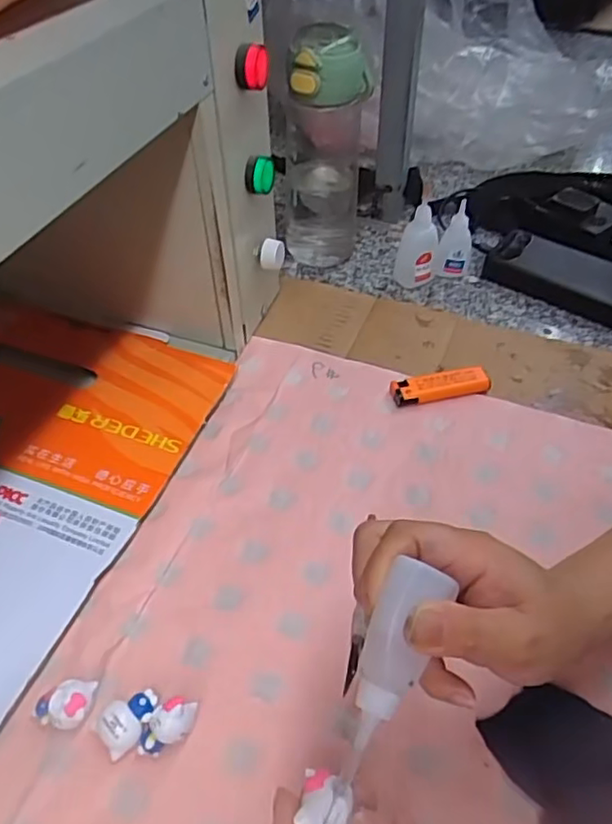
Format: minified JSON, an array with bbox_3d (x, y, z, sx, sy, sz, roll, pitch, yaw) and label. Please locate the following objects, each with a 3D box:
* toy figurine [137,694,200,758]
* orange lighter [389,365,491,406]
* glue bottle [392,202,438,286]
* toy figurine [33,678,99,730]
[{"bbox_3d":[-0.075,0.168,0.342,0.033,0.022,0.021,-12,49,-9],"label":"toy figurine"},{"bbox_3d":[0.113,-0.021,0.532,0.082,0.018,0.022,-10,49,-7],"label":"orange lighter"},{"bbox_3d":[0.110,-0.162,0.633,0.034,0.084,0.029,25,53,22],"label":"glue bottle"},{"bbox_3d":[-0.136,0.163,0.355,0.033,0.016,0.027,3,48,4],"label":"toy figurine"}]

